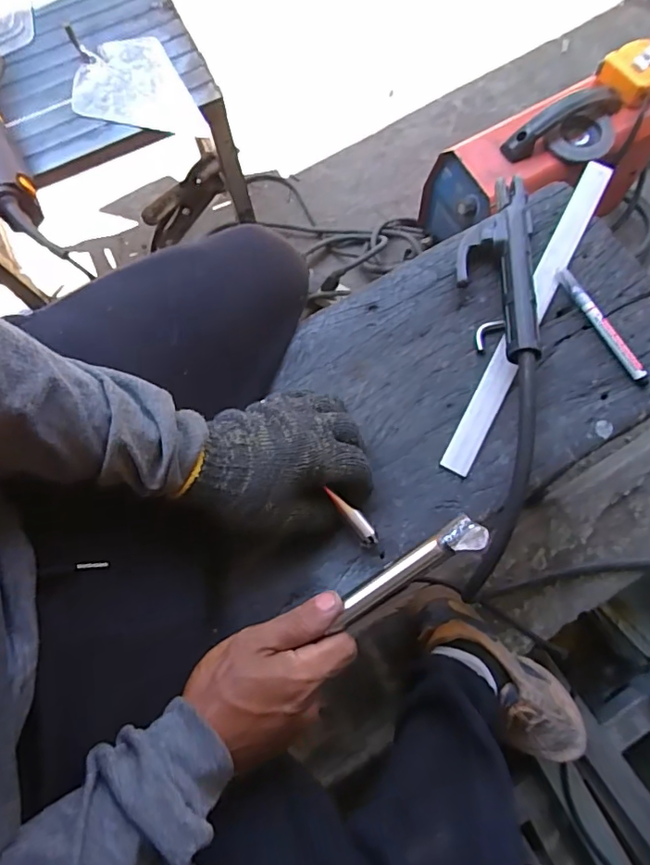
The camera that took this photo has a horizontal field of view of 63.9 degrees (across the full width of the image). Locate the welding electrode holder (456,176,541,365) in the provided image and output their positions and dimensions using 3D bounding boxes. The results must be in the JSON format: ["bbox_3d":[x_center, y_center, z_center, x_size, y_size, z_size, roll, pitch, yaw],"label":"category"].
[{"bbox_3d":[0.160,-0.158,0.484,0.066,0.041,0.196,2,80,1],"label":"welding electrode holder"}]

